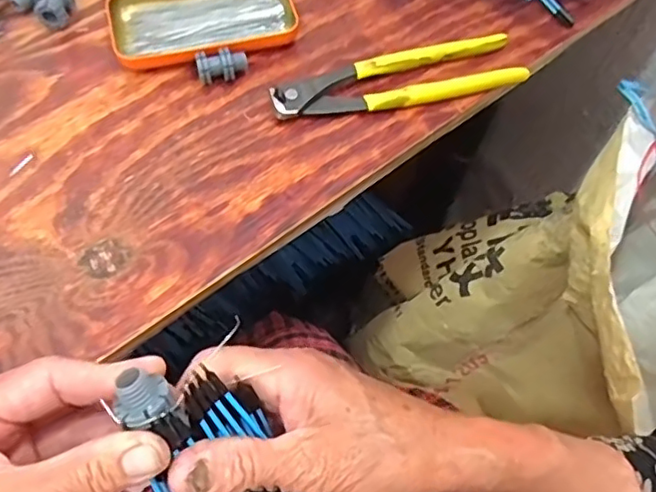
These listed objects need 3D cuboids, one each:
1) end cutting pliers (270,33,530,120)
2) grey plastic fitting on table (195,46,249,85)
[{"bbox_3d":[0.055,-0.128,0.470,0.198,0.017,0.045,-14,63,-10],"label":"end cutting pliers"},{"bbox_3d":[-0.080,-0.136,0.462,0.038,0.023,0.017,-14,63,-10],"label":"grey plastic fitting on table"}]

